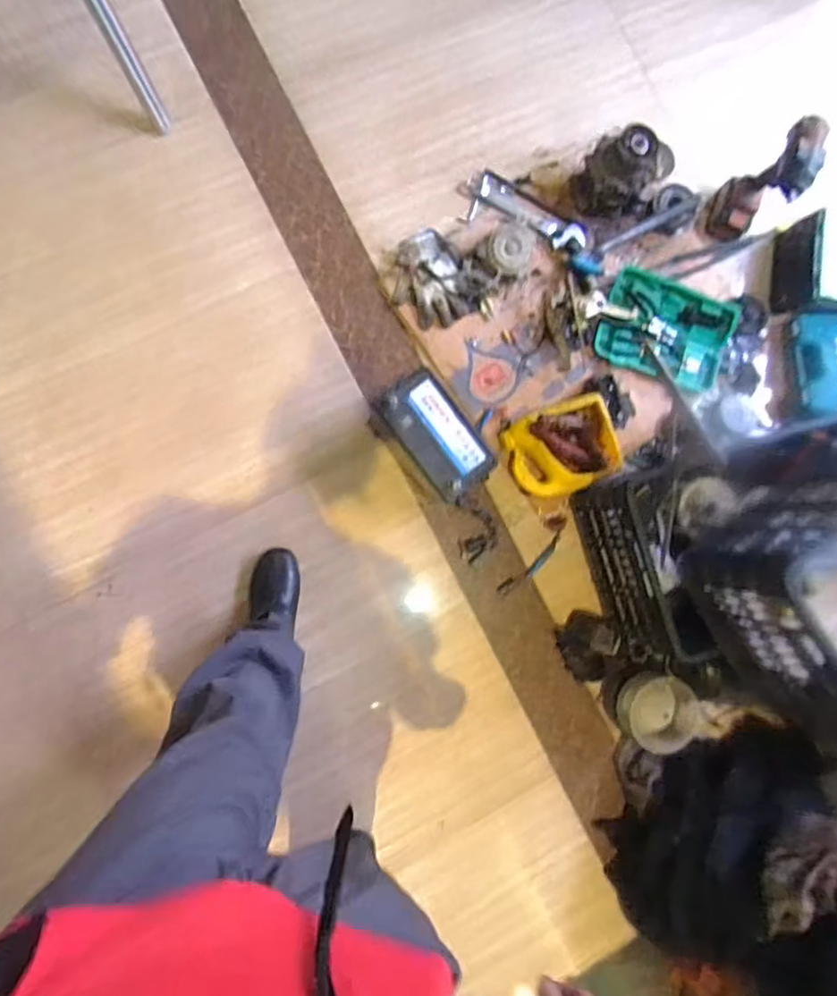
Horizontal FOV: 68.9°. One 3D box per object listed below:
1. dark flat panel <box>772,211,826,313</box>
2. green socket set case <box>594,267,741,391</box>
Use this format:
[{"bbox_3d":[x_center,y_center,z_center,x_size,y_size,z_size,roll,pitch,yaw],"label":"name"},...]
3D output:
[{"bbox_3d":[0.800,-0.491,1.286,0.026,0.106,0.175,0,92,-25],"label":"dark flat panel"},{"bbox_3d":[0.531,-0.359,1.298,0.273,0.036,0.194,19,84,-6],"label":"green socket set case"}]

